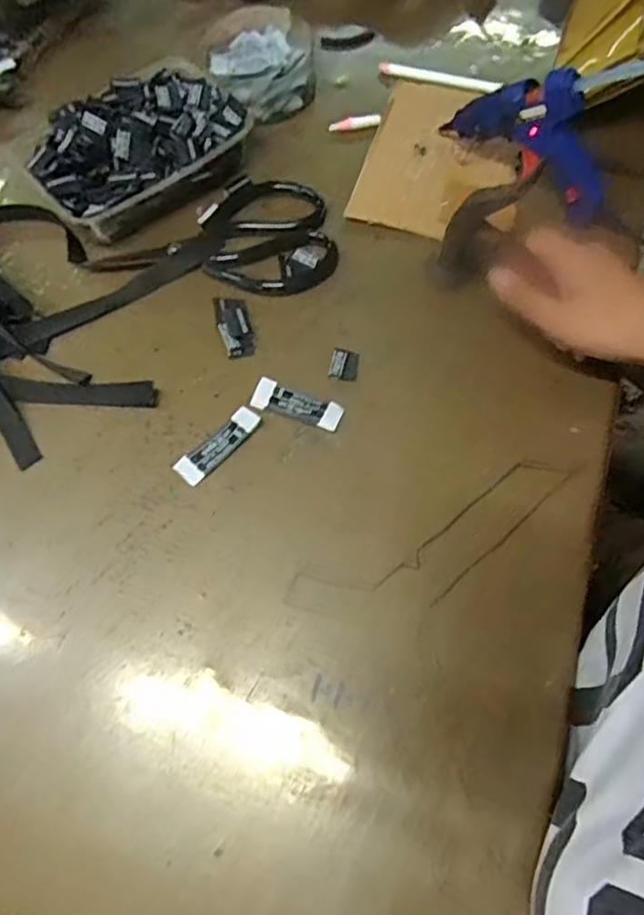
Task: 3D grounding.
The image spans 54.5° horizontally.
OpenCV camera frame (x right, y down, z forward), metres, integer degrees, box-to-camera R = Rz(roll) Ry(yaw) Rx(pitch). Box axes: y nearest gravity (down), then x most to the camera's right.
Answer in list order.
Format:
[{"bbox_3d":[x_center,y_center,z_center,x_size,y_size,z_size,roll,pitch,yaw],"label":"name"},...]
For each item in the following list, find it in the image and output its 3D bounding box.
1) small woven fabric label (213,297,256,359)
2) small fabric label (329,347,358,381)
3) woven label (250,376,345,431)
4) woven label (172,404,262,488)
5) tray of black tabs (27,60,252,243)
[{"bbox_3d":[-0.063,-0.096,0.447,0.022,0.011,0.052,-14,66,-5],"label":"small woven fabric label"},{"bbox_3d":[0.016,-0.065,0.438,0.019,0.007,0.024,8,66,5],"label":"small fabric label"},{"bbox_3d":[-0.017,-0.035,0.423,0.061,0.006,0.021,20,68,10],"label":"woven label"},{"bbox_3d":[-0.068,-0.009,0.412,0.020,0.005,0.063,40,72,17],"label":"woven label"},{"bbox_3d":[-0.144,-0.245,0.497,0.168,0.042,0.121,-40,71,-15],"label":"tray of black tabs"}]

